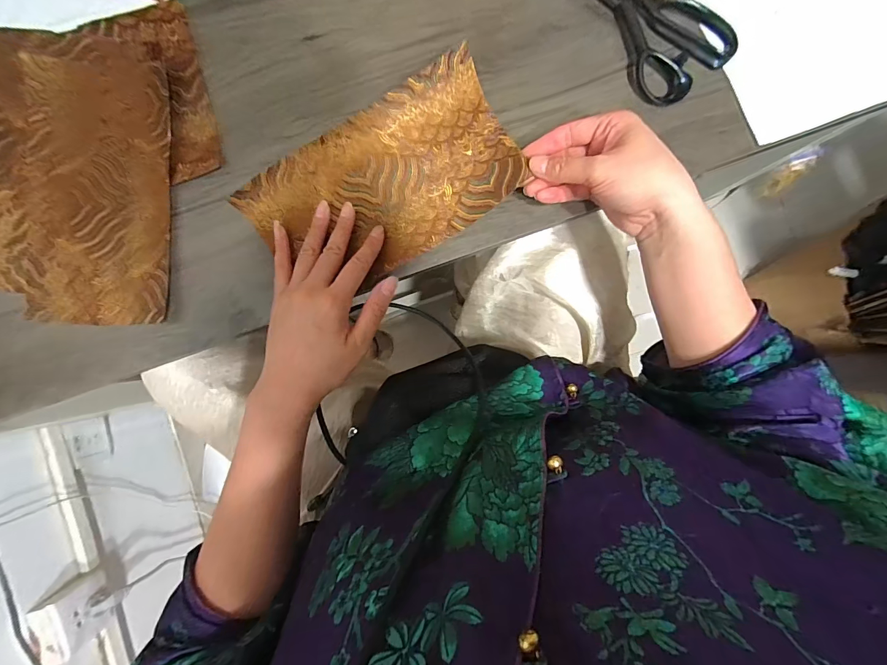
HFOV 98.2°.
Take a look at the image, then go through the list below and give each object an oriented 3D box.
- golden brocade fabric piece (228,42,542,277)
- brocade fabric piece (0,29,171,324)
[{"bbox_3d":[-0.051,-0.130,0.346,0.233,0.026,0.129,-32,90,-1],"label":"golden brocade fabric piece"},{"bbox_3d":[-0.354,-0.140,0.344,0.213,0.007,0.257,0,89,-1],"label":"brocade fabric piece"}]

